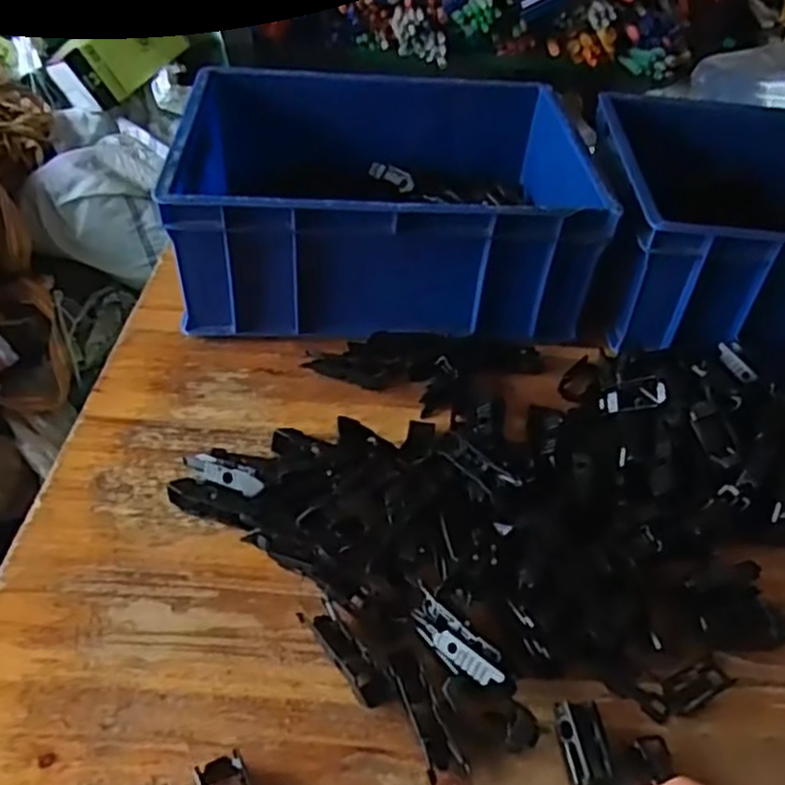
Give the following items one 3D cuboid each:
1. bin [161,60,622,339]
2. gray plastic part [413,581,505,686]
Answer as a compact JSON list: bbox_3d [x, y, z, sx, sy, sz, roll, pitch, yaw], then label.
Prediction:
[{"bbox_3d":[-0.008,-0.166,0.660,0.330,0.130,0.252,1,42,-5],"label":"bin"},{"bbox_3d":[0.033,0.131,0.393,0.018,0.020,0.065,-23,32,-28],"label":"gray plastic part"}]

